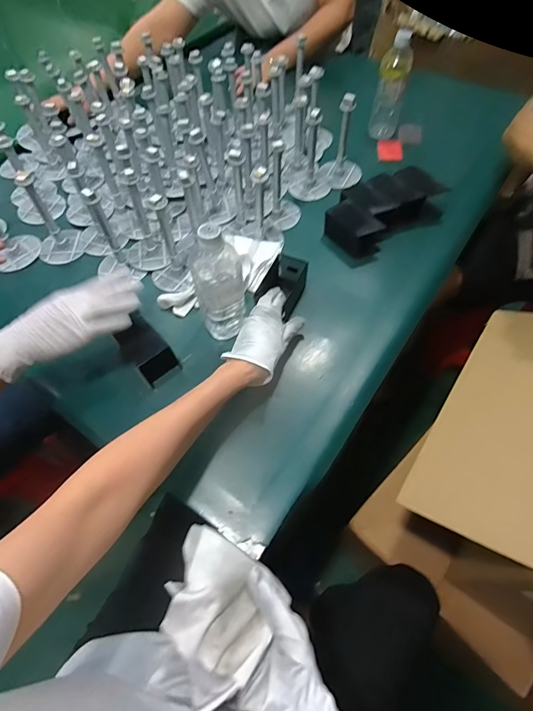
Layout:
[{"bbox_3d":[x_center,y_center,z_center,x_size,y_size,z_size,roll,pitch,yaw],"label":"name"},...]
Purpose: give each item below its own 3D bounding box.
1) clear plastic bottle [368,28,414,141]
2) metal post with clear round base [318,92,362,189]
[{"bbox_3d":[0.276,-0.590,0.826,0.061,0.189,0.058,16,61,11],"label":"clear plastic bottle"},{"bbox_3d":[0.162,-0.440,0.769,0.091,0.151,0.078,7,60,6],"label":"metal post with clear round base"}]

